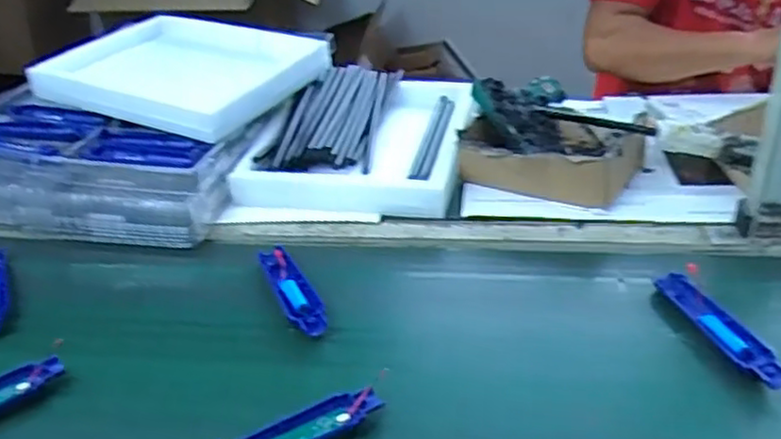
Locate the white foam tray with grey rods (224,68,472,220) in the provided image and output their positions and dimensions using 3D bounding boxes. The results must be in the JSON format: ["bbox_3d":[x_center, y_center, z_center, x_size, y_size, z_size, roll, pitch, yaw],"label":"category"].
[{"bbox_3d":[-0.030,-0.130,1.042,0.288,0.059,0.377,7,33,12],"label":"white foam tray with grey rods"}]

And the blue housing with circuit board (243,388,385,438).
[{"bbox_3d":[-0.090,0.182,0.593,0.168,0.019,0.033,-18,34,-21],"label":"blue housing with circuit board"}]

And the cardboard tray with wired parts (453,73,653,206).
[{"bbox_3d":[0.225,-0.120,0.960,0.223,0.092,0.235,13,34,21],"label":"cardboard tray with wired parts"}]

